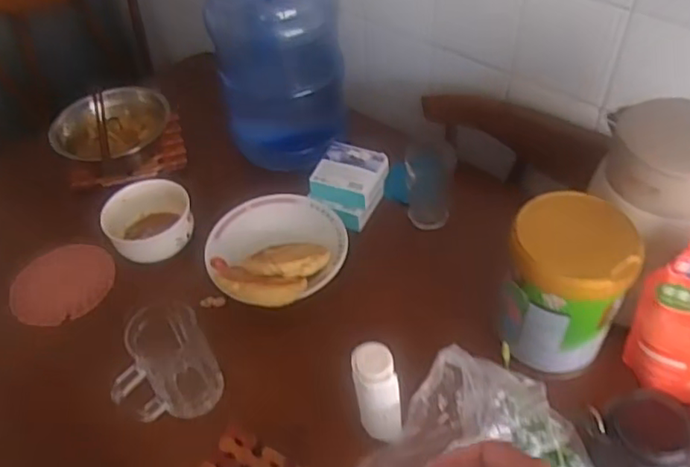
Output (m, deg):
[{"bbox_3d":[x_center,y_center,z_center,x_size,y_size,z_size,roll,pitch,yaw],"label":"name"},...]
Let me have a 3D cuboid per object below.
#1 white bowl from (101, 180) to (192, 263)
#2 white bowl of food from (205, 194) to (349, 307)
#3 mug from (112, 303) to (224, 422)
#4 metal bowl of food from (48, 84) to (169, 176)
[{"bbox_3d":[-0.287,-0.014,0.884,0.128,0.071,0.119,-20,50,-12],"label":"white bowl"},{"bbox_3d":[-0.098,0.011,0.837,0.197,0.042,0.215,-27,51,-17],"label":"white bowl of food"},{"bbox_3d":[-0.207,0.154,0.690,0.108,0.120,0.085,-22,50,-13],"label":"mug"},{"bbox_3d":[-0.428,-0.190,1.101,0.188,0.091,0.180,-3,48,3],"label":"metal bowl of food"}]

